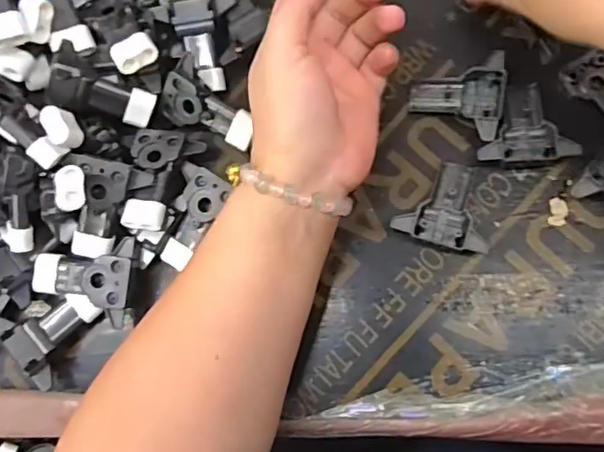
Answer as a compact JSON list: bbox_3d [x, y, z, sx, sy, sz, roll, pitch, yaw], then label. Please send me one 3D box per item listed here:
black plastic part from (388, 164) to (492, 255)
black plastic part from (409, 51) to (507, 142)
[{"bbox_3d":[0.091,-0.015,0.367,0.056,0.019,0.052,14,82,11],"label":"black plastic part"},{"bbox_3d":[0.101,-0.081,0.380,0.058,0.023,0.054,-2,80,8],"label":"black plastic part"}]

